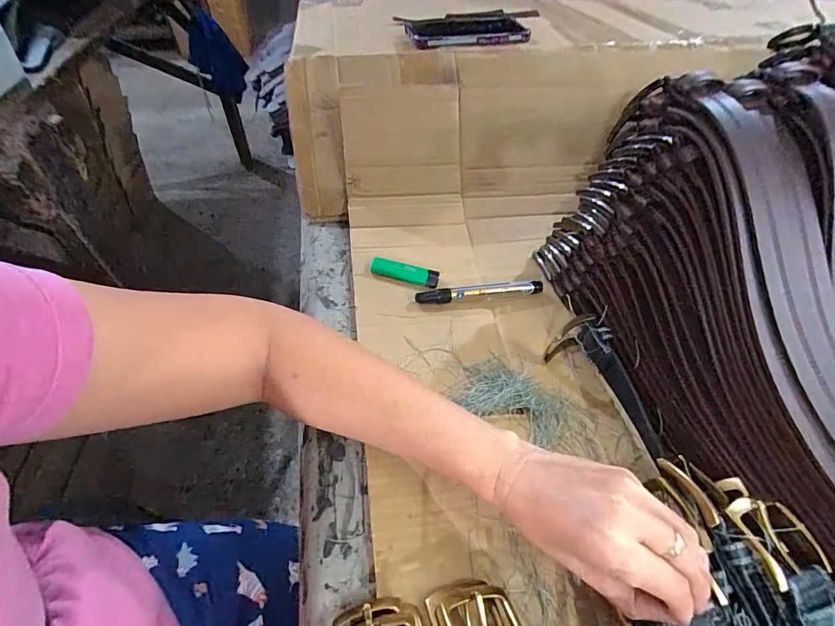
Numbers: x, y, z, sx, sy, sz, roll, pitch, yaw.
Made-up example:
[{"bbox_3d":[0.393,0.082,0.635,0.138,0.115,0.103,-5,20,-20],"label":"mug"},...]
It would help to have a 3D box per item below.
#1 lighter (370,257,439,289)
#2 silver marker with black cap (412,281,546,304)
[{"bbox_3d":[-0.015,-0.047,0.488,0.078,0.008,0.024,14,50,10],"label":"lighter"},{"bbox_3d":[0.071,-0.026,0.473,0.144,0.012,0.018,-7,50,-8],"label":"silver marker with black cap"}]

